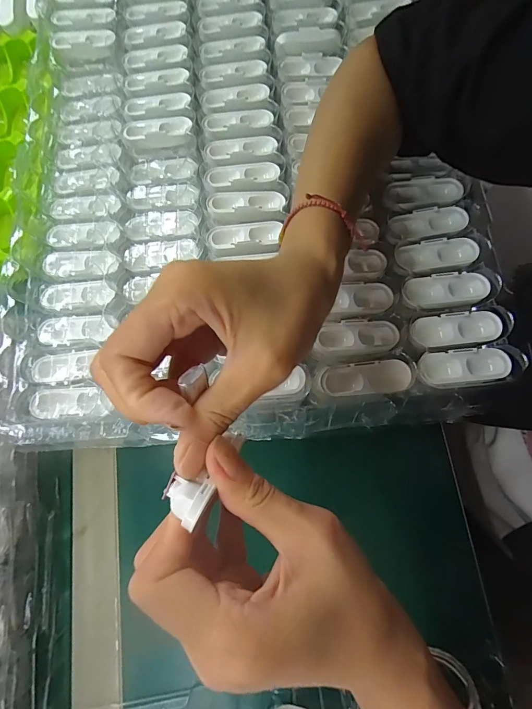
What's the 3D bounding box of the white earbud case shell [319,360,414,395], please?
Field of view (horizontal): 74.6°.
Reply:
[{"bbox_3d":[0.074,0.018,0.257,0.065,0.011,0.023,-7,76,1],"label":"white earbud case shell"}]

